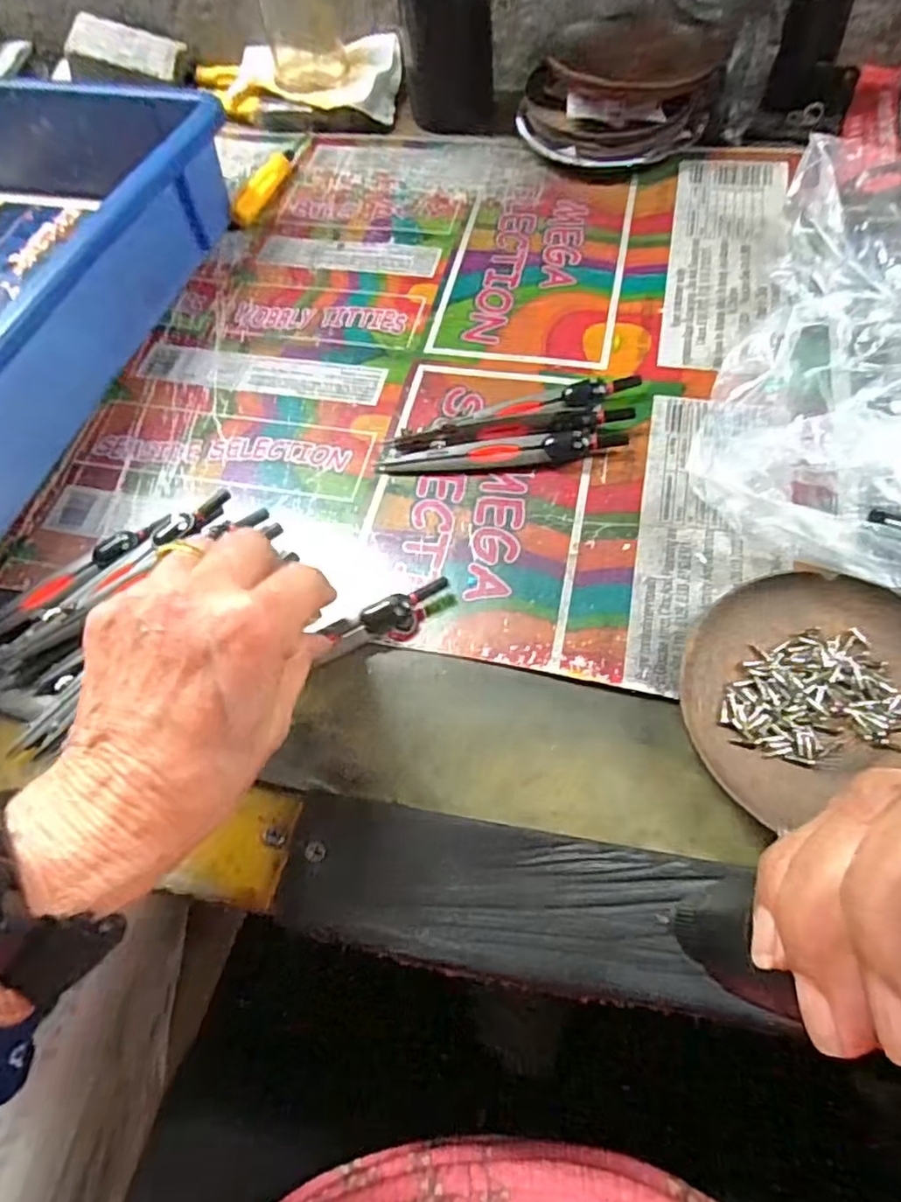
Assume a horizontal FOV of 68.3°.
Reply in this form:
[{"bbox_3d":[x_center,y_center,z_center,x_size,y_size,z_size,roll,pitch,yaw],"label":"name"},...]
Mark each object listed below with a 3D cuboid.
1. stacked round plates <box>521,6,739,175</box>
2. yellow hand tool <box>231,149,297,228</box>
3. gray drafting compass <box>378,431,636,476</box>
[{"bbox_3d":[0.120,-0.360,0.473,0.129,0.049,0.135,22,65,15],"label":"stacked round plates"},{"bbox_3d":[-0.132,-0.306,0.486,0.019,0.015,0.091,12,63,10],"label":"yellow hand tool"},{"bbox_3d":[0.027,-0.077,0.347,0.125,0.014,0.013,-3,61,2],"label":"gray drafting compass"}]

